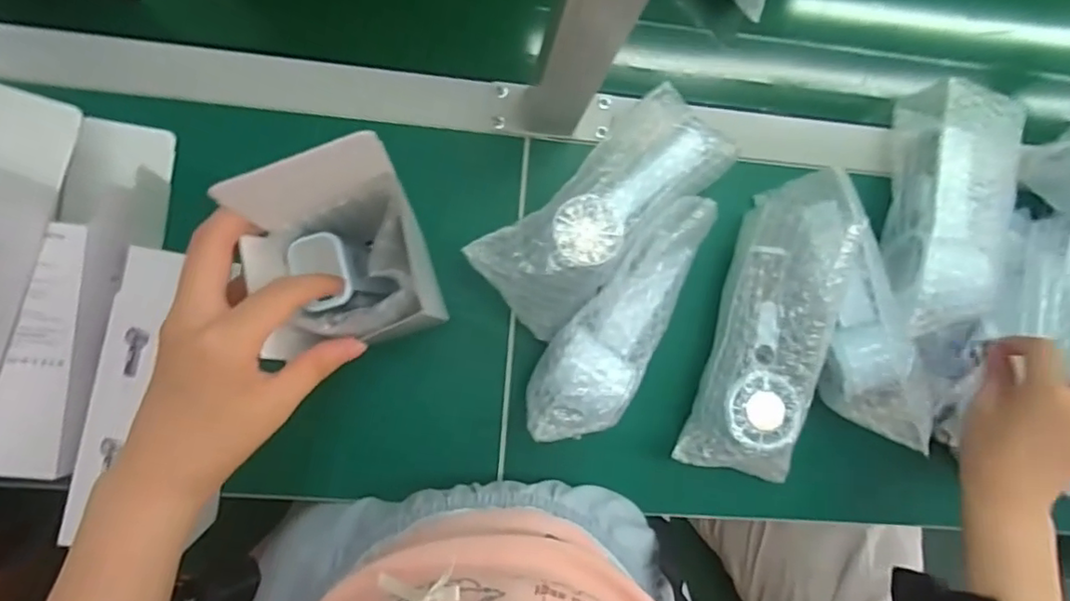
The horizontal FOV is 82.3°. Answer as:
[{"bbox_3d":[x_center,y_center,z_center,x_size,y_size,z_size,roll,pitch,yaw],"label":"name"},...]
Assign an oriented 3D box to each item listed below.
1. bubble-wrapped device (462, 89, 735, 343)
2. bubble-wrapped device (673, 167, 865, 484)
[{"bbox_3d":[0.049,-0.069,0.466,0.199,0.064,0.085,-44,95,-5],"label":"bubble-wrapped device"},{"bbox_3d":[0.184,0.021,0.457,0.087,0.077,0.227,19,88,-7],"label":"bubble-wrapped device"}]

